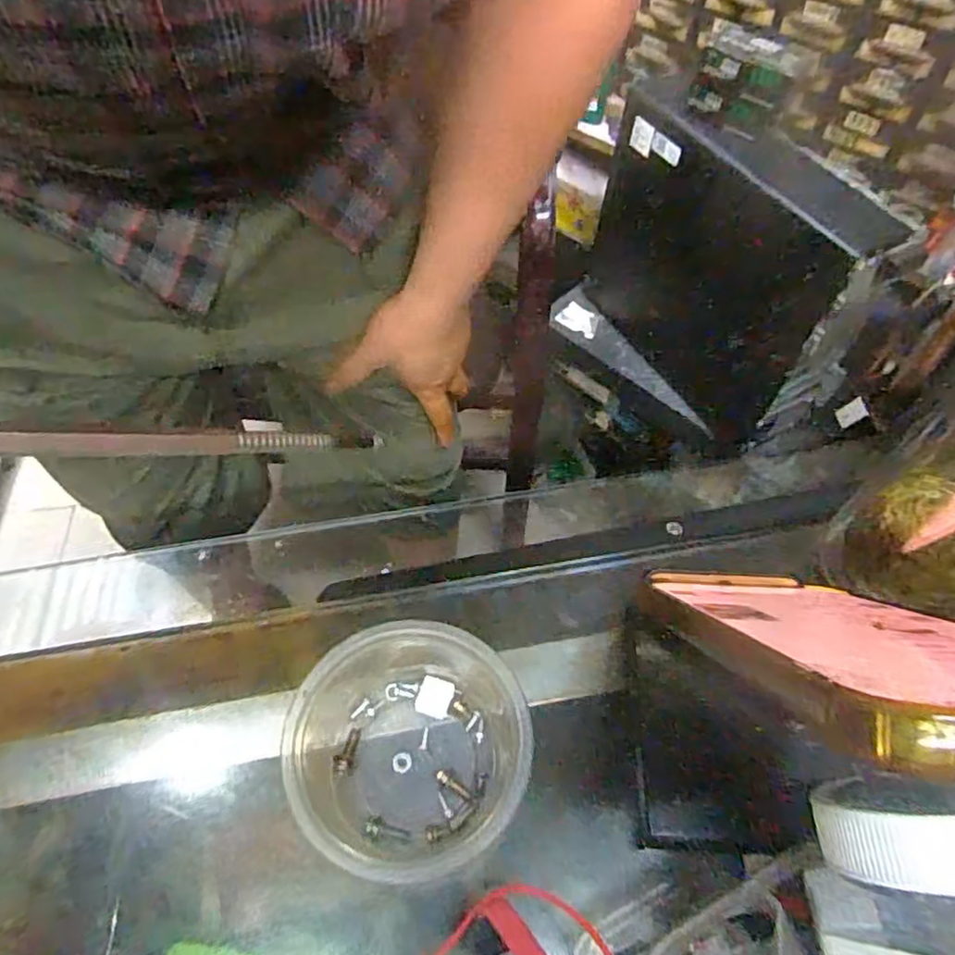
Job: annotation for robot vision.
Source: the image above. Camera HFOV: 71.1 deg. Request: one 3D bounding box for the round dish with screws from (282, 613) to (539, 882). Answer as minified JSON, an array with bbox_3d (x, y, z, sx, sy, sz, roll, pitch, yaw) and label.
[{"bbox_3d":[-0.023,0.093,0.229,0.075,0.041,0.076,1,56,-1],"label":"round dish with screws"}]

